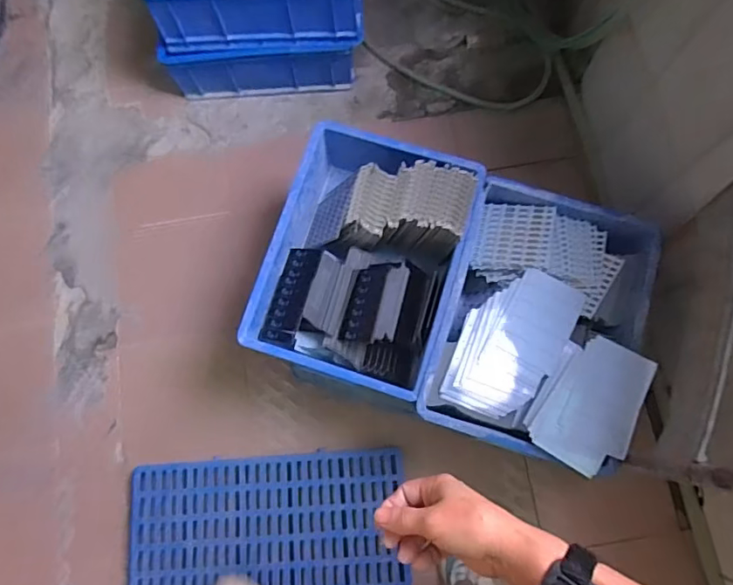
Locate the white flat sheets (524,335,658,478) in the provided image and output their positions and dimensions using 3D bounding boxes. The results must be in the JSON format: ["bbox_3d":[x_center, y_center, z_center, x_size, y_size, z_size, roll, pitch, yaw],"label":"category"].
[{"bbox_3d":[0.380,0.187,0.896,0.153,0.021,0.213,28,90,18],"label":"white flat sheets"}]

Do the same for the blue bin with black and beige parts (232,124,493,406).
[{"bbox_3d":[0.003,-0.067,1.053,0.360,0.181,0.476,17,80,7],"label":"blue bin with black and beige parts"}]

